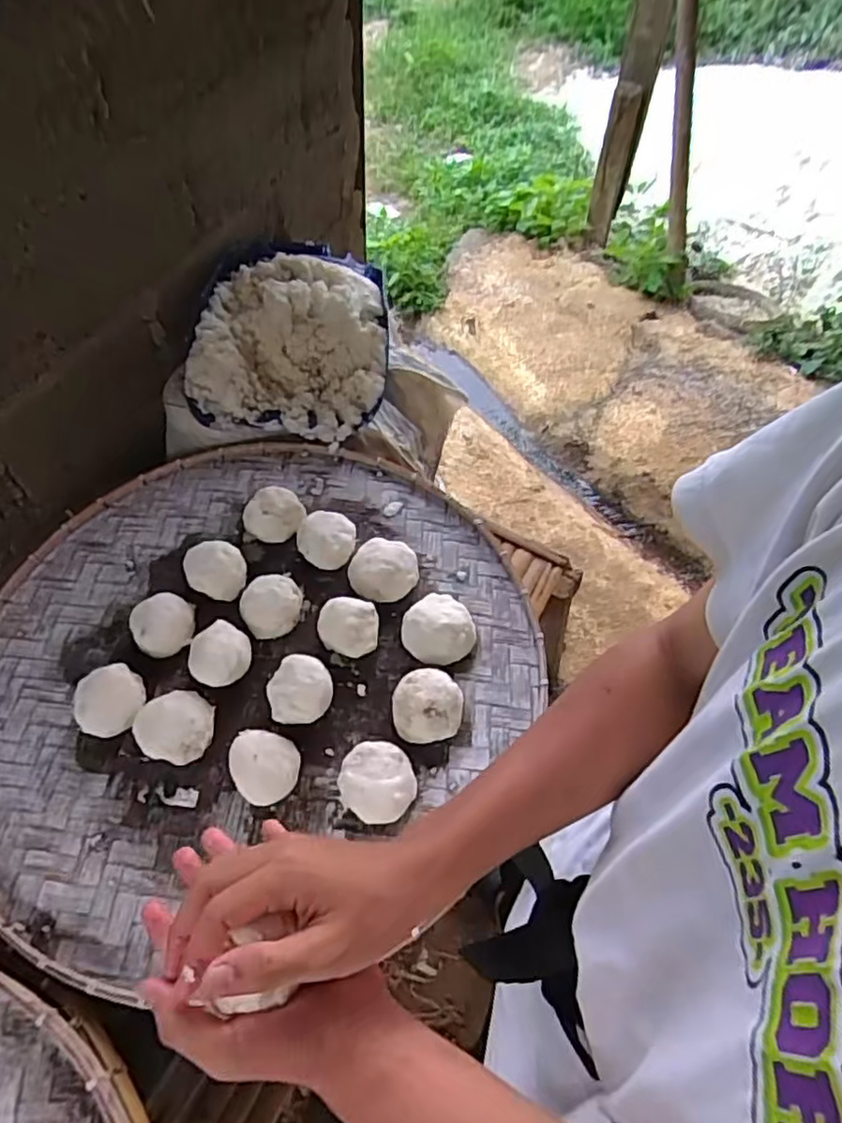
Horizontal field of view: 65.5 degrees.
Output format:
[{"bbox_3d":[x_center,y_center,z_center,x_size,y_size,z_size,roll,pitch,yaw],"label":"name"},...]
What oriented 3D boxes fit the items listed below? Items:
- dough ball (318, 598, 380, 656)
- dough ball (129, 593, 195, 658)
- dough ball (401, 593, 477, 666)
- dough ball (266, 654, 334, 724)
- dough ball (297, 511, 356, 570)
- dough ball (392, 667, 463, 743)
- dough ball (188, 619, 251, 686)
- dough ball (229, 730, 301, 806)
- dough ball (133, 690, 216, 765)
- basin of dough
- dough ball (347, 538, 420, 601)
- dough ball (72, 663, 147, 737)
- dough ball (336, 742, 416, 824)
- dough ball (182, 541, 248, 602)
[{"bbox_3d":[-0.091,0.084,0.823,0.075,0.061,0.070,2,59,-3],"label":"dough ball"},{"bbox_3d":[-0.330,0.084,0.846,0.078,0.043,0.076,2,59,-3],"label":"dough ball"},{"bbox_3d":[0.023,0.091,0.834,0.084,0.051,0.087,2,59,-3],"label":"dough ball"},{"bbox_3d":[-0.144,0.154,0.778,0.073,0.062,0.073,2,59,-3],"label":"dough ball"},{"bbox_3d":[-0.129,-0.029,0.908,0.075,0.061,0.073,2,59,-3],"label":"dough ball"},{"bbox_3d":[0.007,0.172,0.778,0.080,0.057,0.075,2,59,-3],"label":"dough ball"},{"bbox_3d":[-0.245,0.117,0.800,0.072,0.068,0.068,2,59,-3],"label":"dough ball"},{"bbox_3d":[-0.180,0.232,0.740,0.080,0.052,0.070,27,61,12],"label":"dough ball"},{"bbox_3d":[-0.284,0.194,0.765,0.080,0.046,0.080,2,59,-3],"label":"dough ball"},{"bbox_3d":[-0.203,-0.359,1.064,0.312,0.147,0.292,9,59,1],"label":"basin of dough"},{"bbox_3d":[-0.051,0.012,0.884,0.088,0.055,0.082,2,59,-3],"label":"dough ball"},{"bbox_3d":[-0.371,0.167,0.783,0.073,0.049,0.078,2,59,-3],"label":"dough ball"},{"bbox_3d":[-0.049,0.249,0.734,0.082,0.051,0.078,2,59,-3],"label":"dough ball"},{"bbox_3d":[-0.273,0.016,0.876,0.078,0.061,0.072,2,59,-3],"label":"dough ball"}]

